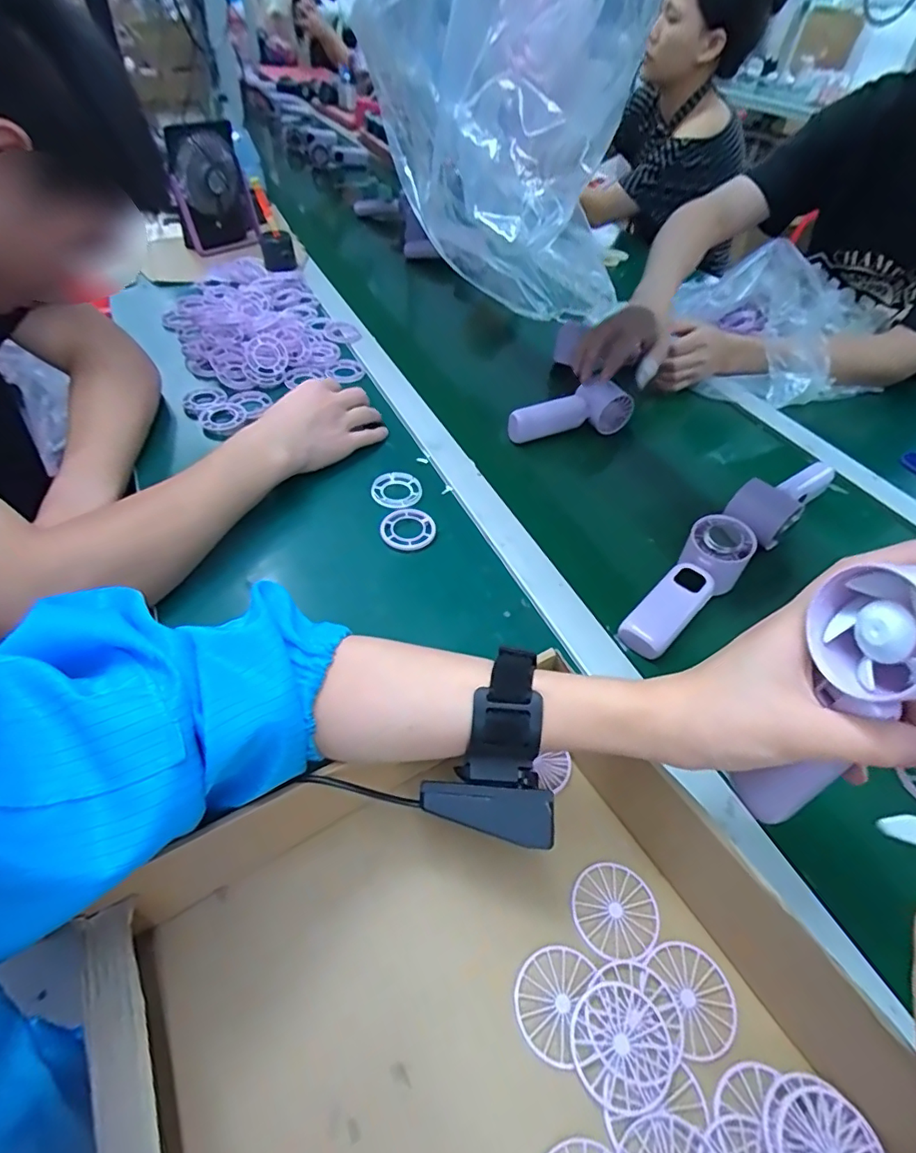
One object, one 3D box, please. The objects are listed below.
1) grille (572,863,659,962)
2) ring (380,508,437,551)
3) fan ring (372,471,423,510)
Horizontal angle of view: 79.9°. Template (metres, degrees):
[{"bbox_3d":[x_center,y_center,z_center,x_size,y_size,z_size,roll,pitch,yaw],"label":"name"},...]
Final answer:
[{"bbox_3d":[0.093,0.197,0.323,0.049,0.004,0.049,2,48,-3],"label":"grille"},{"bbox_3d":[-0.050,-0.048,0.545,0.053,0.011,0.052,2,48,-3],"label":"ring"},{"bbox_3d":[-0.065,-0.093,0.584,0.053,0.005,0.056,2,48,-3],"label":"fan ring"}]

